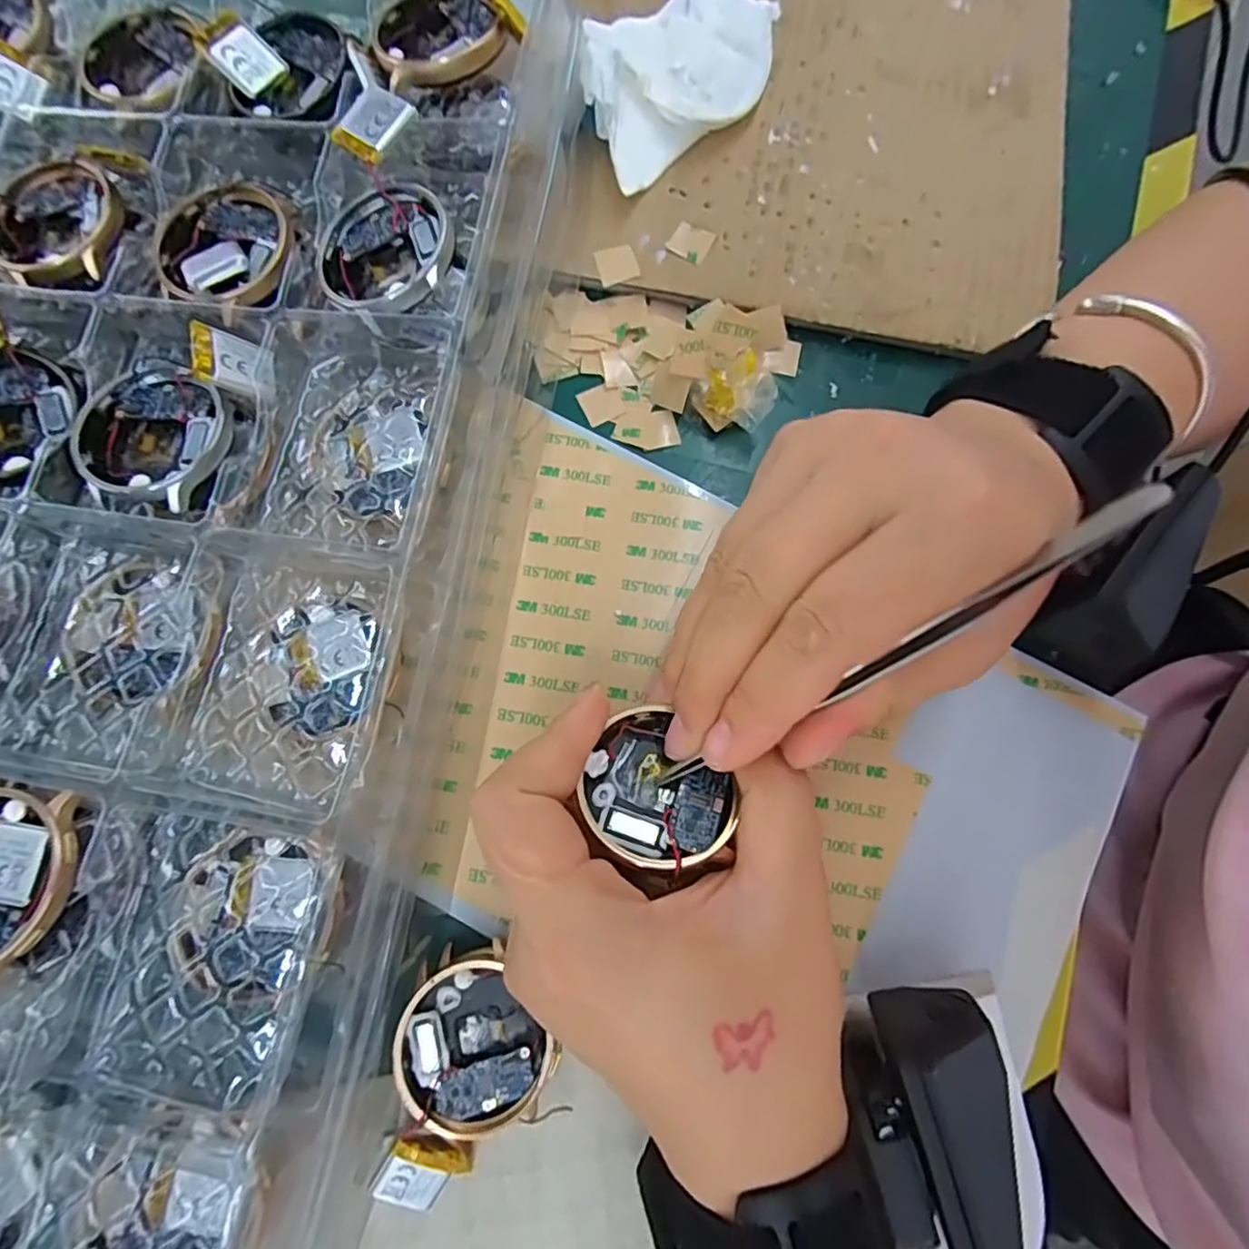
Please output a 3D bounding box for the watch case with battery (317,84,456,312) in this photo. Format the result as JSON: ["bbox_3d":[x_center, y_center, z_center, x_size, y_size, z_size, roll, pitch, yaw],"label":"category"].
[{"bbox_3d":[-0.077,-0.128,0.198,0.042,0.020,0.067,-13,78,-4],"label":"watch case with battery"}]

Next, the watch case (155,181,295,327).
[{"bbox_3d":[-0.131,-0.124,0.208,0.045,0.009,0.044,35,79,6],"label":"watch case"}]

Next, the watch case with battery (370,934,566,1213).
[{"bbox_3d":[-0.044,0.131,0.186,0.043,0.018,0.067,8,77,0],"label":"watch case with battery"}]

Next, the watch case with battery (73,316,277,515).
[{"bbox_3d":[-0.139,-0.066,0.191,0.045,0.016,0.056,19,78,3],"label":"watch case with battery"}]

